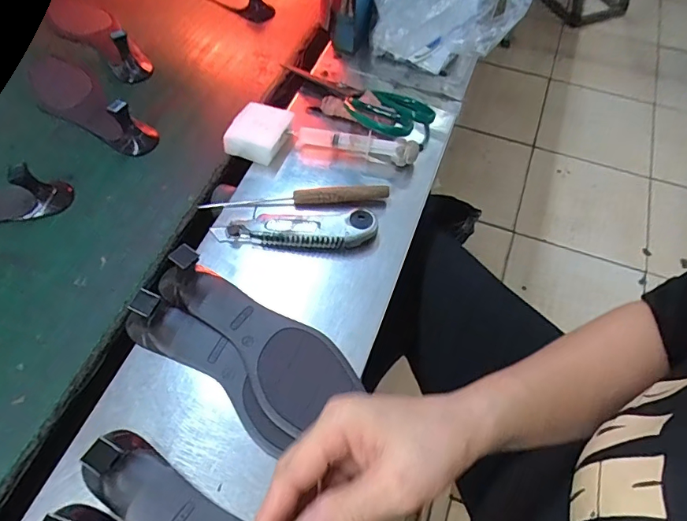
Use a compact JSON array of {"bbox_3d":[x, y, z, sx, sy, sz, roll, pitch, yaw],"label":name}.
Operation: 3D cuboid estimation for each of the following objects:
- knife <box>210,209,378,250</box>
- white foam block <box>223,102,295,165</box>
[{"bbox_3d":[-0.048,-0.026,0.470,0.159,0.030,0.038,-4,59,-2],"label":"knife"},{"bbox_3d":[-0.096,-0.146,0.530,0.057,0.028,0.062,17,60,11],"label":"white foam block"}]

